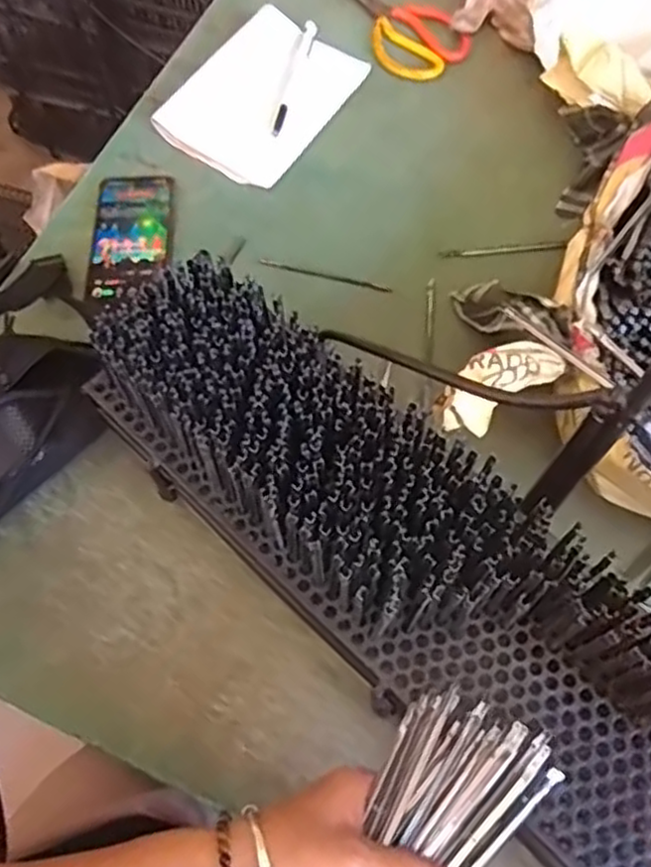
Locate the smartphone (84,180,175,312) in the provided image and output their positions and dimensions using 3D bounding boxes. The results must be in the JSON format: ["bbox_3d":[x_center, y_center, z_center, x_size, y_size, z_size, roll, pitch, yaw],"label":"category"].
[{"bbox_3d":[-0.180,-0.182,0.646,0.071,0.009,0.154,-2,66,2],"label":"smartphone"}]

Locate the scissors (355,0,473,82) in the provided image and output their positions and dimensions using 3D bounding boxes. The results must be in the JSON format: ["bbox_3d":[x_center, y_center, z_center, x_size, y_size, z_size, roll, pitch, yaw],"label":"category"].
[{"bbox_3d":[0.082,-0.455,0.769,0.094,0.015,0.168,-29,68,-10],"label":"scissors"}]

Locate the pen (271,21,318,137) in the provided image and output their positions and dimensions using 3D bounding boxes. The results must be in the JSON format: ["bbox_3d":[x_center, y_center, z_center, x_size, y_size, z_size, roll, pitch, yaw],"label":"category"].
[{"bbox_3d":[-0.034,-0.372,0.724,0.016,0.009,0.155,12,67,8],"label":"pen"}]

